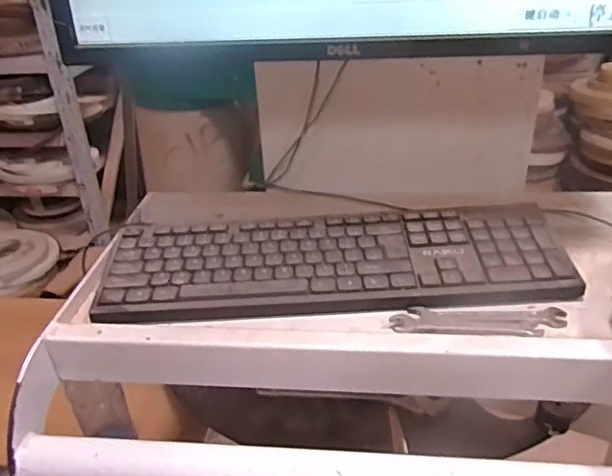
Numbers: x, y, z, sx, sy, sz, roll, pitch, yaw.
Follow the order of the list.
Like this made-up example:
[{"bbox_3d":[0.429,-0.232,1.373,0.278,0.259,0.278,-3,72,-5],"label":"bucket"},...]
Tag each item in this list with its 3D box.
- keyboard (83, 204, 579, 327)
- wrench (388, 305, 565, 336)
[{"bbox_3d":[0.027,0.021,0.541,0.424,0.035,0.120,-2,29,-1],"label":"keyboard"},{"bbox_3d":[0.147,0.070,0.483,0.142,0.009,0.031,1,29,4],"label":"wrench"}]

